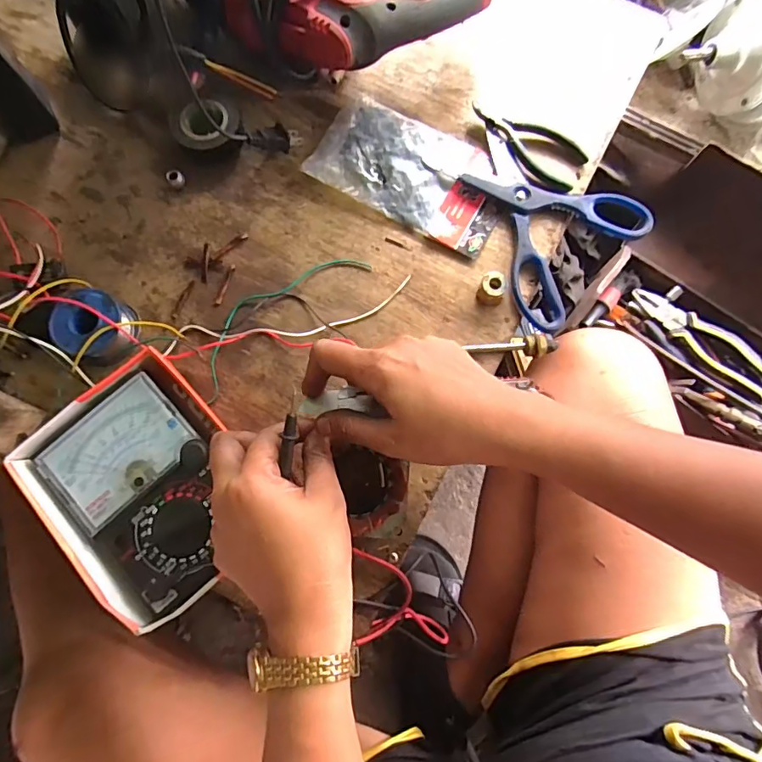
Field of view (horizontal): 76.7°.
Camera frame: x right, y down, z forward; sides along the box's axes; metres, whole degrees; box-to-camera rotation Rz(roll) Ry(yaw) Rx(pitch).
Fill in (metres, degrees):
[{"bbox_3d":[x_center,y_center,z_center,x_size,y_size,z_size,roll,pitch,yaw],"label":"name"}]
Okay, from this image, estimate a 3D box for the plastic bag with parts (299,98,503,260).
[{"bbox_3d":[0.028,-0.189,0.430,0.171,0.013,0.099,27,78,5],"label":"plastic bag with parts"}]

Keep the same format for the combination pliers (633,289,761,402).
[{"bbox_3d":[0.408,-0.053,0.608,0.050,0.014,0.196,-44,74,-1],"label":"combination pliers"}]

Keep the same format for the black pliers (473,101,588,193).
[{"bbox_3d":[0.135,-0.219,0.435,0.111,0.014,0.055,44,80,8],"label":"black pliers"}]

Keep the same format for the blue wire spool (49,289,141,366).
[{"bbox_3d":[-0.224,-0.046,0.380,0.059,0.035,0.062,0,77,-1],"label":"blue wire spool"}]

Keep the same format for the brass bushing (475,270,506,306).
[{"bbox_3d":[0.093,-0.078,0.404,0.022,0.020,0.025,18,78,4],"label":"brass bushing"}]

